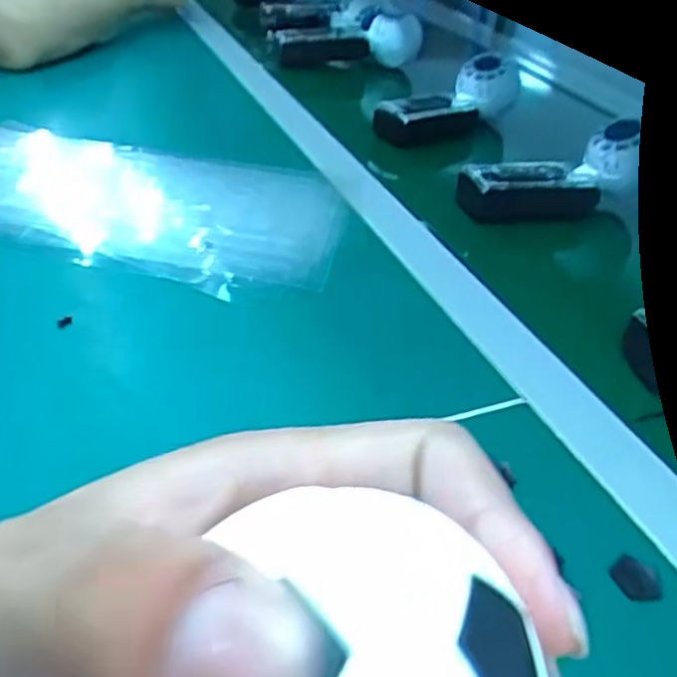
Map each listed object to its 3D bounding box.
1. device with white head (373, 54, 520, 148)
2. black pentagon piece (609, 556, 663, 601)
[{"bbox_3d":[0.107,-0.237,0.674,0.169,0.079,0.041,-19,43,-30],"label":"device with white head"},{"bbox_3d":[0.119,0.096,0.265,0.016,0.004,0.019,-27,50,-37],"label":"black pentagon piece"}]

